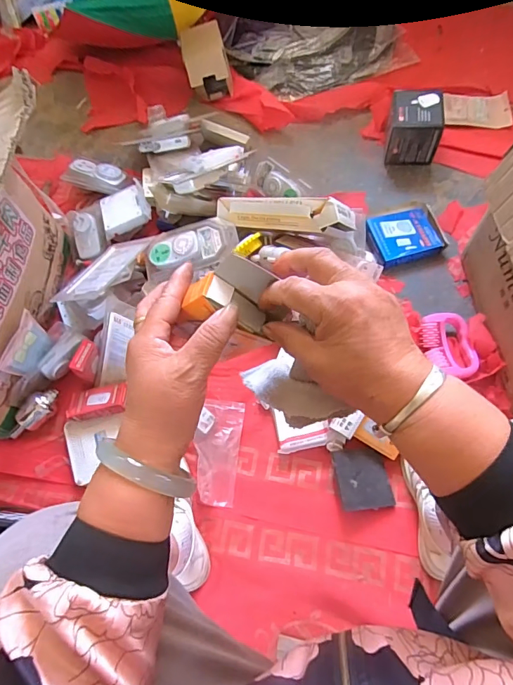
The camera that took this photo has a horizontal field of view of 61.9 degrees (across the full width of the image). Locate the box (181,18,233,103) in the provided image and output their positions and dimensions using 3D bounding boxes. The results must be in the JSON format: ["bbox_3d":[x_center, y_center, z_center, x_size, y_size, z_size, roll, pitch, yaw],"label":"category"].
[{"bbox_3d":[-0.129,-0.730,1.108,0.116,0.095,0.139,-9,67,-1],"label":"box"}]

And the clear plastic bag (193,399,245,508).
[{"bbox_3d":[-0.068,0.195,0.764,0.079,0.027,0.179,10,73,-10],"label":"clear plastic bag"}]

